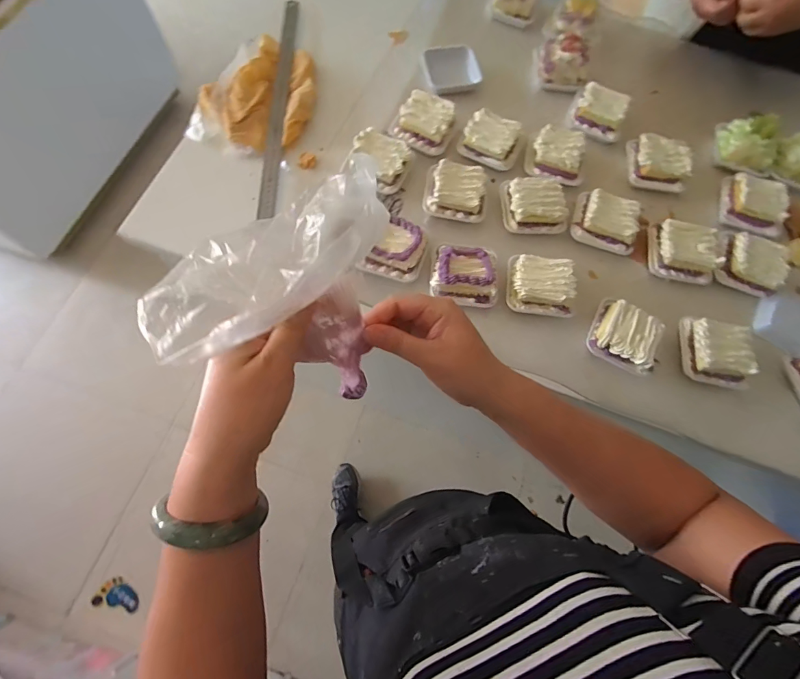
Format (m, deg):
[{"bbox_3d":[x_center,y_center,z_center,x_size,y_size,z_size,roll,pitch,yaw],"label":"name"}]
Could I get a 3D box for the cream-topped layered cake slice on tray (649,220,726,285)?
[{"bbox_3d":[0.435,-0.139,0.616,0.095,0.035,0.094,11,71,1],"label":"cream-topped layered cake slice on tray"}]

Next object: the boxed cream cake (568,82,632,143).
[{"bbox_3d":[0.345,-0.394,0.706,0.092,0.051,0.084,26,72,6],"label":"boxed cream cake"}]

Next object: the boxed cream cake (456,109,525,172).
[{"bbox_3d":[0.153,-0.333,0.669,0.096,0.039,0.081,28,72,7],"label":"boxed cream cake"}]

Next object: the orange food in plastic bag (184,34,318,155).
[{"bbox_3d":[-0.238,-0.410,0.694,0.179,0.034,0.232,34,73,9],"label":"orange food in plastic bag"}]

